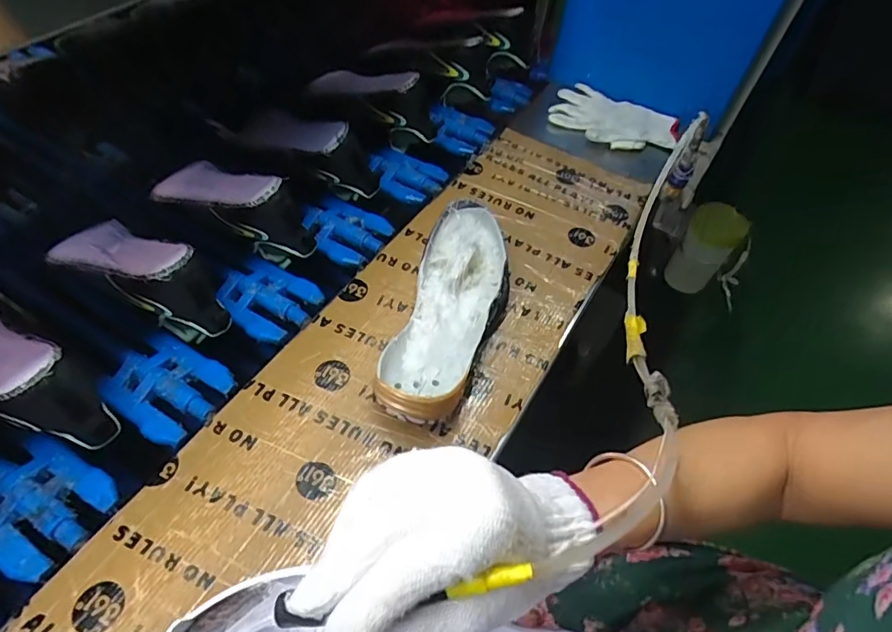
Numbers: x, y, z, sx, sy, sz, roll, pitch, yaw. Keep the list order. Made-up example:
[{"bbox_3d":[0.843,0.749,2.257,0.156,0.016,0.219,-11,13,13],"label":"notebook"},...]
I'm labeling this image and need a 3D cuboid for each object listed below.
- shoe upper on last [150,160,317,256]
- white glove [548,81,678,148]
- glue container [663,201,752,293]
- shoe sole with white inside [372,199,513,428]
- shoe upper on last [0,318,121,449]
[{"bbox_3d":[-0.250,-0.134,0.606,0.215,0.091,0.067,25,55,15],"label":"shoe upper on last"},{"bbox_3d":[0.259,-0.304,0.791,0.189,0.022,0.116,19,54,10],"label":"white glove"},{"bbox_3d":[0.387,-0.095,0.781,0.071,0.138,0.067,38,61,20],"label":"glue container"},{"bbox_3d":[0.007,-0.002,0.517,0.096,0.060,0.254,14,53,7],"label":"shoe sole with white inside"},{"bbox_3d":[-0.397,0.053,0.467,0.210,0.102,0.076,28,56,17],"label":"shoe upper on last"}]

